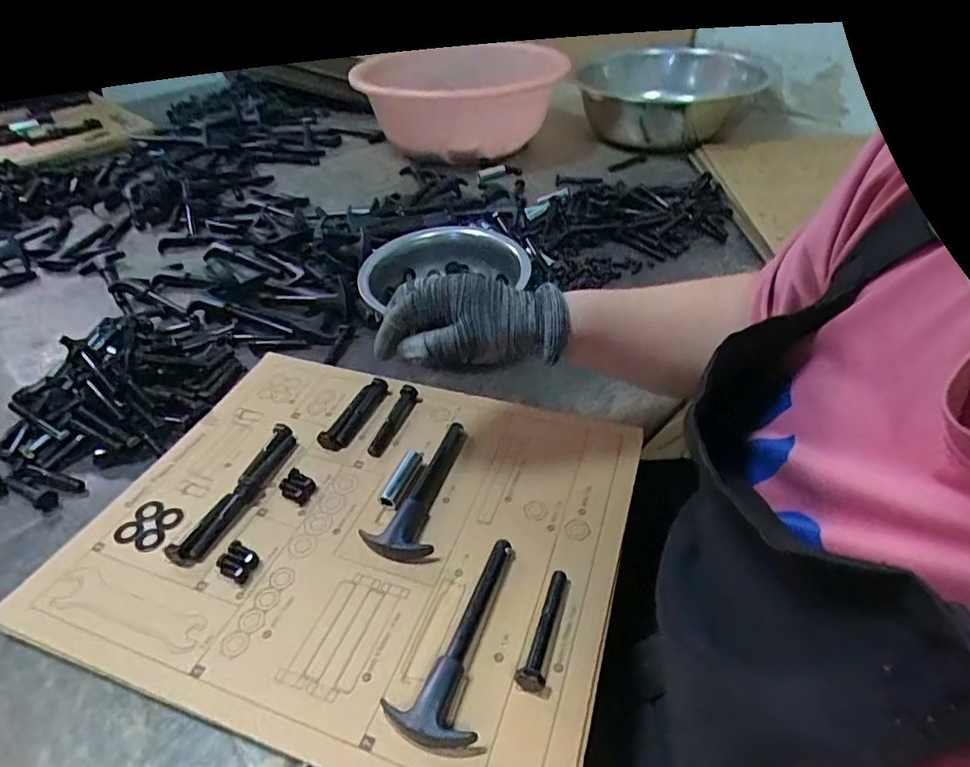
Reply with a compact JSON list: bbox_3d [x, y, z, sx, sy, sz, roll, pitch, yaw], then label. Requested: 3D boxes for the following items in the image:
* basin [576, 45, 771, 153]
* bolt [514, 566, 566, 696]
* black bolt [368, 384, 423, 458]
[{"bbox_3d":[0.353,-0.537,1.036,0.300,0.103,0.300,-3,41,3],"label":"basin"},{"bbox_3d":[0.038,0.148,0.346,0.015,0.015,0.077,13,45,20],"label":"bolt"},{"bbox_3d":[-0.079,0.031,0.489,0.016,0.015,0.078,13,45,20],"label":"black bolt"}]

